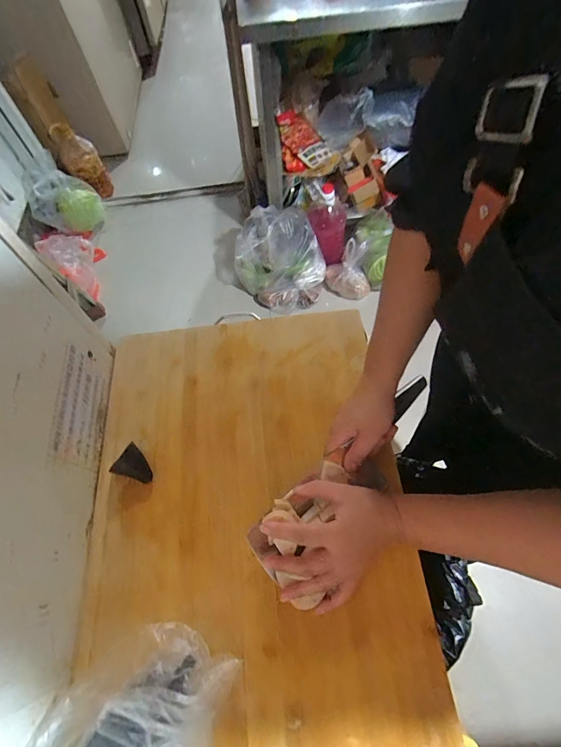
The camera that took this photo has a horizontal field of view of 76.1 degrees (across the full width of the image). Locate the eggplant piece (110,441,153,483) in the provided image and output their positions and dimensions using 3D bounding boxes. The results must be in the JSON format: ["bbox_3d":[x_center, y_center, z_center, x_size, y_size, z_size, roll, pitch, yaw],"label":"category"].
[{"bbox_3d":[-0.184,0.116,0.455,0.045,0.022,0.039,24,66,15],"label":"eggplant piece"}]

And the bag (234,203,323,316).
[{"bbox_3d":[-0.001,-0.437,1.390,0.342,0.311,0.275,7,63,7],"label":"bag"}]

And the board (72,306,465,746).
[{"bbox_3d":[-0.043,0.161,0.446,0.377,0.020,0.541,-6,62,0],"label":"board"}]

